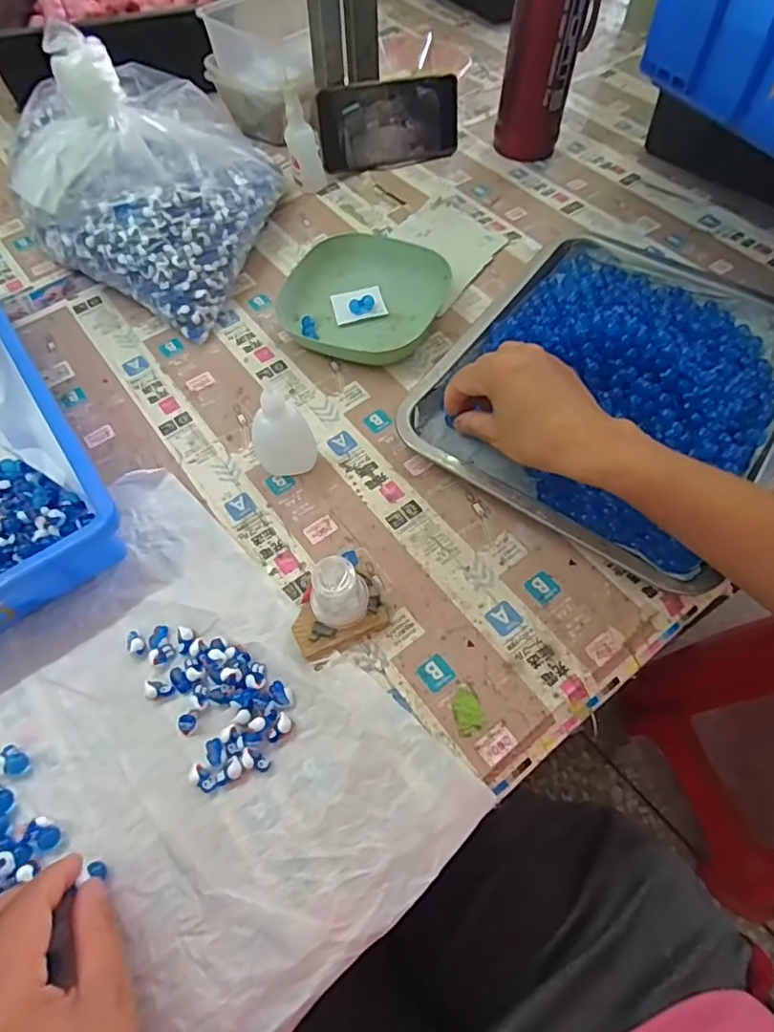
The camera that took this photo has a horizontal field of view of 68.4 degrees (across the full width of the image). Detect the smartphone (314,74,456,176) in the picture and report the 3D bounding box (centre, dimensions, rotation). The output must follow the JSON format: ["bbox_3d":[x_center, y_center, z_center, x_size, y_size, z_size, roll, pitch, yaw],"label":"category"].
[{"bbox_3d":[0.004,-0.439,0.640,0.161,0.082,0.008,-17,41,-12],"label":"smartphone"}]

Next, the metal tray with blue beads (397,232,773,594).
[{"bbox_3d":[0.194,-0.117,0.468,0.262,0.044,0.321,33,66,19],"label":"metal tray with blue beads"}]

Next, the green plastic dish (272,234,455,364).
[{"bbox_3d":[-0.022,-0.203,0.530,0.138,0.032,0.133,-1,60,1],"label":"green plastic dish"}]

